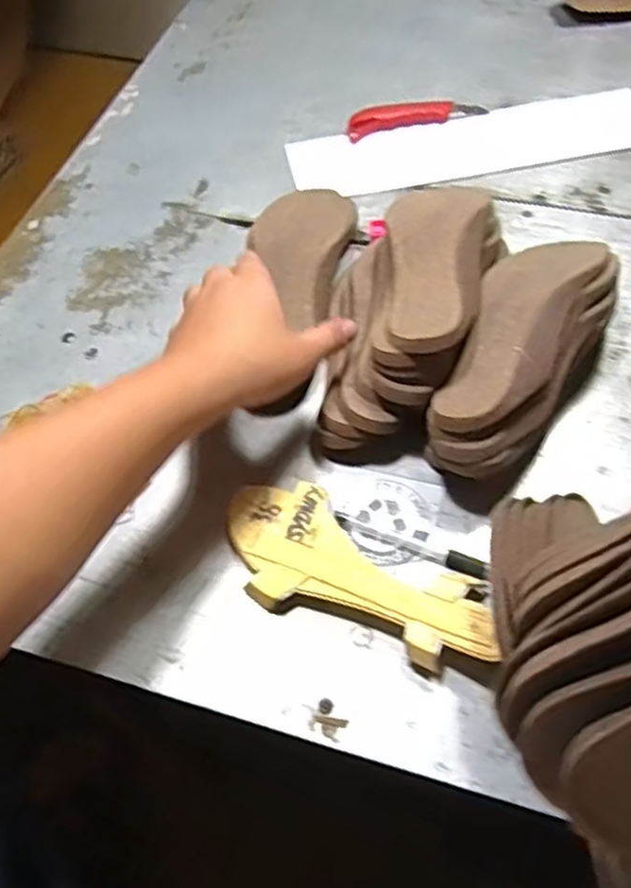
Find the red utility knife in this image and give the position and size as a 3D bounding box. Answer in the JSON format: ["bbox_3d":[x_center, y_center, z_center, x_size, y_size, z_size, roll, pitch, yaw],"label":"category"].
[{"bbox_3d":[0.110,-0.365,0.825,0.152,0.015,0.035,-13,57,-5],"label":"red utility knife"}]

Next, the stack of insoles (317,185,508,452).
[{"bbox_3d":[0.073,-0.107,0.605,0.132,0.098,0.240,10,58,10],"label":"stack of insoles"}]

